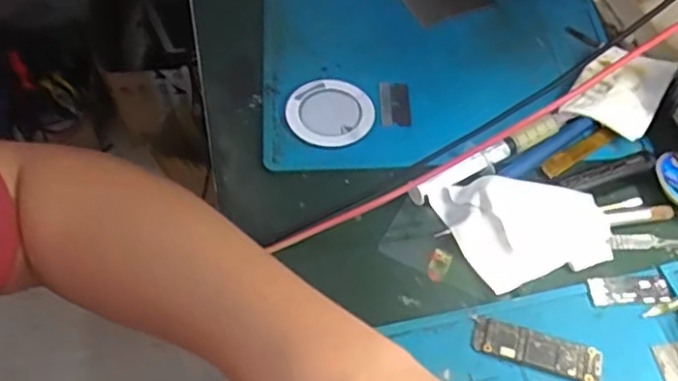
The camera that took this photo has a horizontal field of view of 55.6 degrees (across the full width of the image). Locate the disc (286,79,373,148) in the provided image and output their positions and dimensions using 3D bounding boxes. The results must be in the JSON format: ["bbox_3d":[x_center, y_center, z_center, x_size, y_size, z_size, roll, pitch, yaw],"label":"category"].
[{"bbox_3d":[-0.006,-0.051,0.422,0.055,0.009,0.051,0,54,0],"label":"disc"}]

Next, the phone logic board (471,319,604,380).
[{"bbox_3d":[0.101,0.082,0.328,0.064,0.005,0.019,14,55,10],"label":"phone logic board"}]

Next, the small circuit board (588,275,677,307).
[{"bbox_3d":[0.159,0.054,0.351,0.043,0.004,0.016,-1,54,-1],"label":"small circuit board"}]

